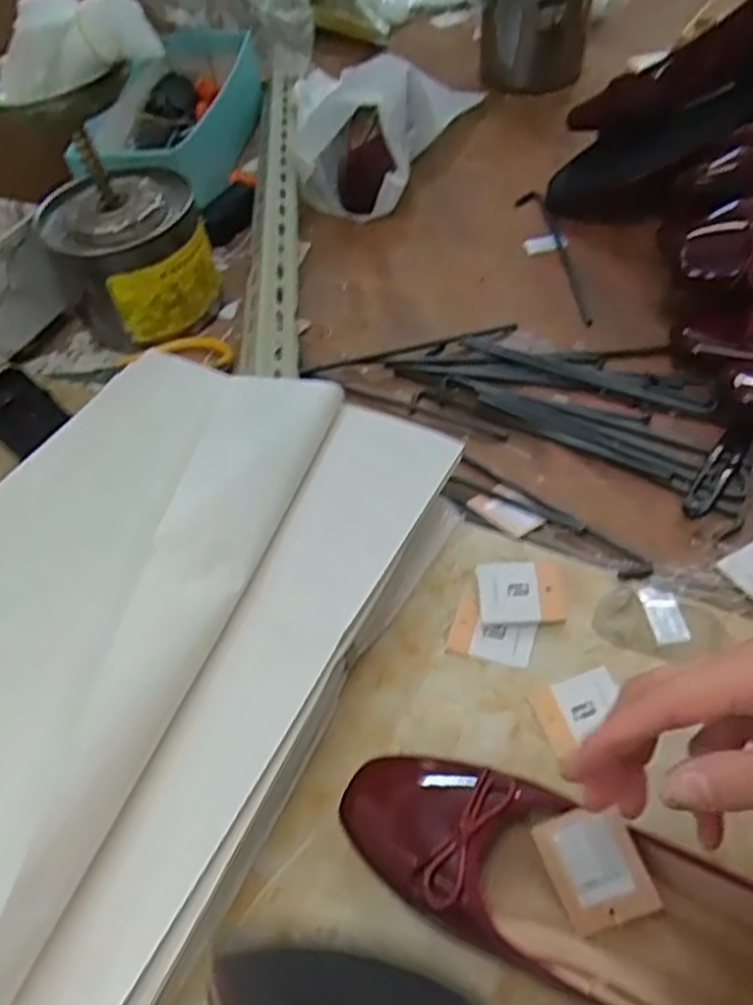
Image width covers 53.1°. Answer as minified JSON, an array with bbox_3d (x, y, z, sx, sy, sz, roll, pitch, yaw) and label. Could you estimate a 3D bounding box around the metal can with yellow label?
[{"bbox_3d":[-0.218,-0.219,0.681,0.137,0.117,0.108,-18,52,-7],"label":"metal can with yellow label"}]

